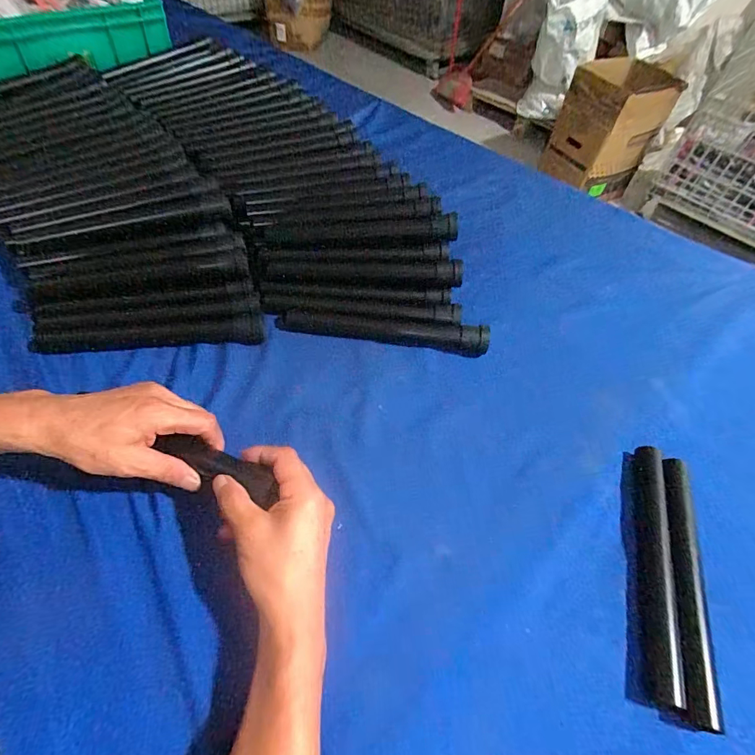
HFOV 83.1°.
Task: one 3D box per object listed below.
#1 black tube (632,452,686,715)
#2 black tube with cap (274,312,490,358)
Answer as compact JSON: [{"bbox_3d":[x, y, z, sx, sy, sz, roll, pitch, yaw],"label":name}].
[{"bbox_3d":[0.247,0.160,0.377,0.025,0.023,0.215,14,53,6],"label":"black tube"},{"bbox_3d":[0.007,-0.062,0.520,0.254,0.026,0.034,8,53,1],"label":"black tube with cap"}]

